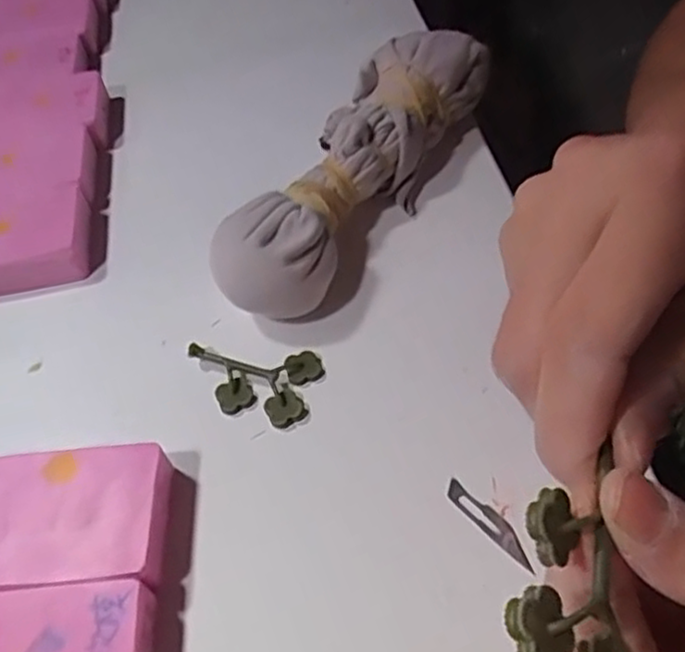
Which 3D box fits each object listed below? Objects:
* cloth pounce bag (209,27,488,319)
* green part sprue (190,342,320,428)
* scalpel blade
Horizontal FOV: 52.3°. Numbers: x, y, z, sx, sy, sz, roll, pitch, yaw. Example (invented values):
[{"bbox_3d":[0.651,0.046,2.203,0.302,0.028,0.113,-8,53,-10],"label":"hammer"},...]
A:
[{"bbox_3d":[0.002,-0.068,0.300,0.055,0.046,0.159,25,59,21],"label":"cloth pounce bag"},{"bbox_3d":[-0.033,0.022,0.262,0.049,0.009,0.032,-2,53,4],"label":"green part sprue"},{"bbox_3d":[0.048,0.064,0.226,0.007,0.004,0.036,-43,59,-13],"label":"scalpel blade"}]

